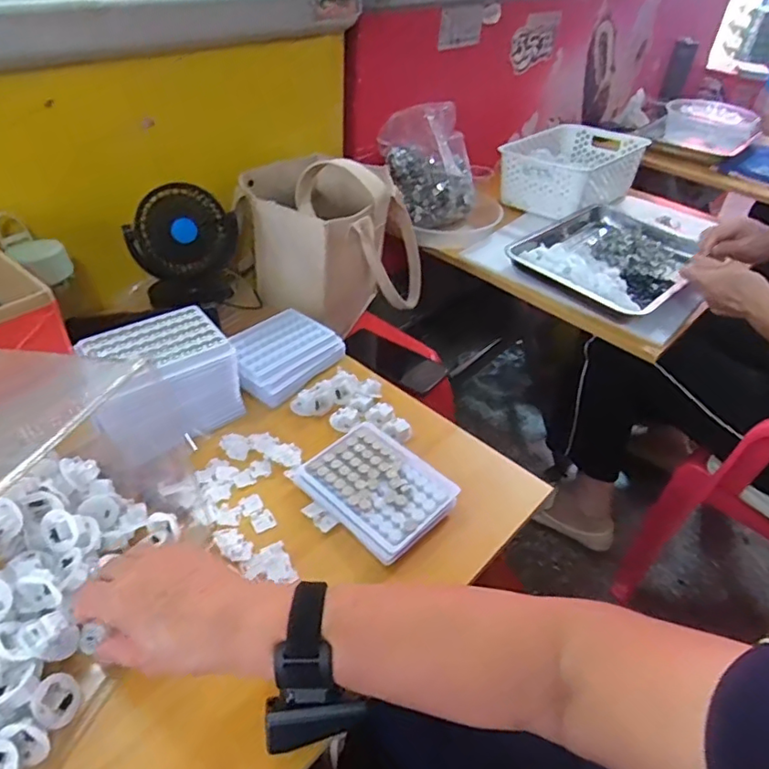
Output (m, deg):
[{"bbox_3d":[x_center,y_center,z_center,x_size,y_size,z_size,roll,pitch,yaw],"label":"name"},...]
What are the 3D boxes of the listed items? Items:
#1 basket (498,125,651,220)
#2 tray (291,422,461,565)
[{"bbox_3d":[0.398,-0.463,1.232,0.221,0.106,0.306,31,47,27],"label":"basket"},{"bbox_3d":[-0.008,0.101,0.549,0.129,0.029,0.102,35,49,30],"label":"tray"}]

